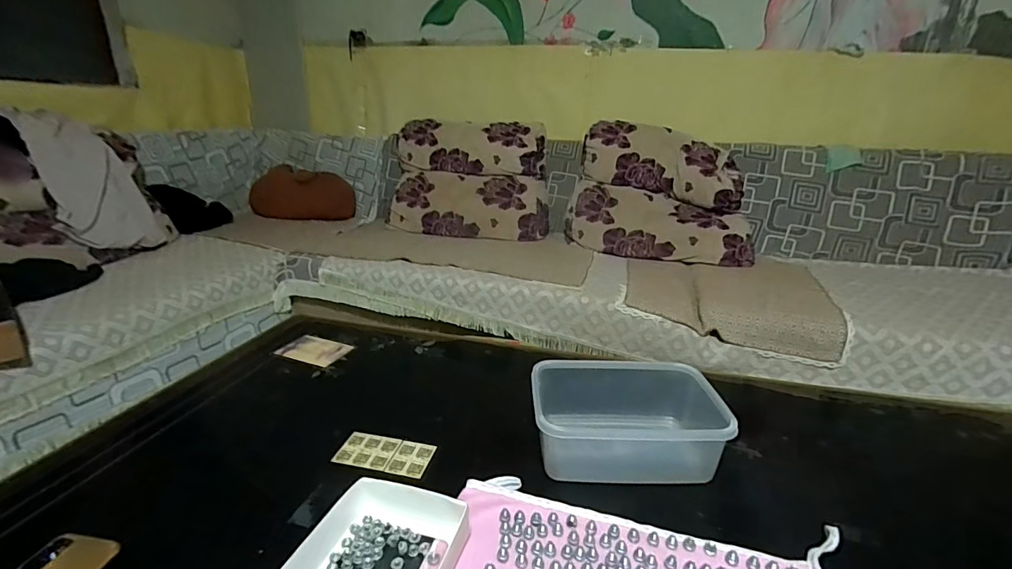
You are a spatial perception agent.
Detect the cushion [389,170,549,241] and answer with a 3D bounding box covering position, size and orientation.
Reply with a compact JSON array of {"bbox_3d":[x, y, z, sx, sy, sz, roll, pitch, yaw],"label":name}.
[{"bbox_3d":[-0.154,-0.336,1.894,0.659,0.256,0.179,3,19,4],"label":"cushion"}]

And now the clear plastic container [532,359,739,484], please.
[{"bbox_3d":[0.158,0.180,0.611,0.229,0.090,0.153,2,20,2],"label":"clear plastic container"}]

